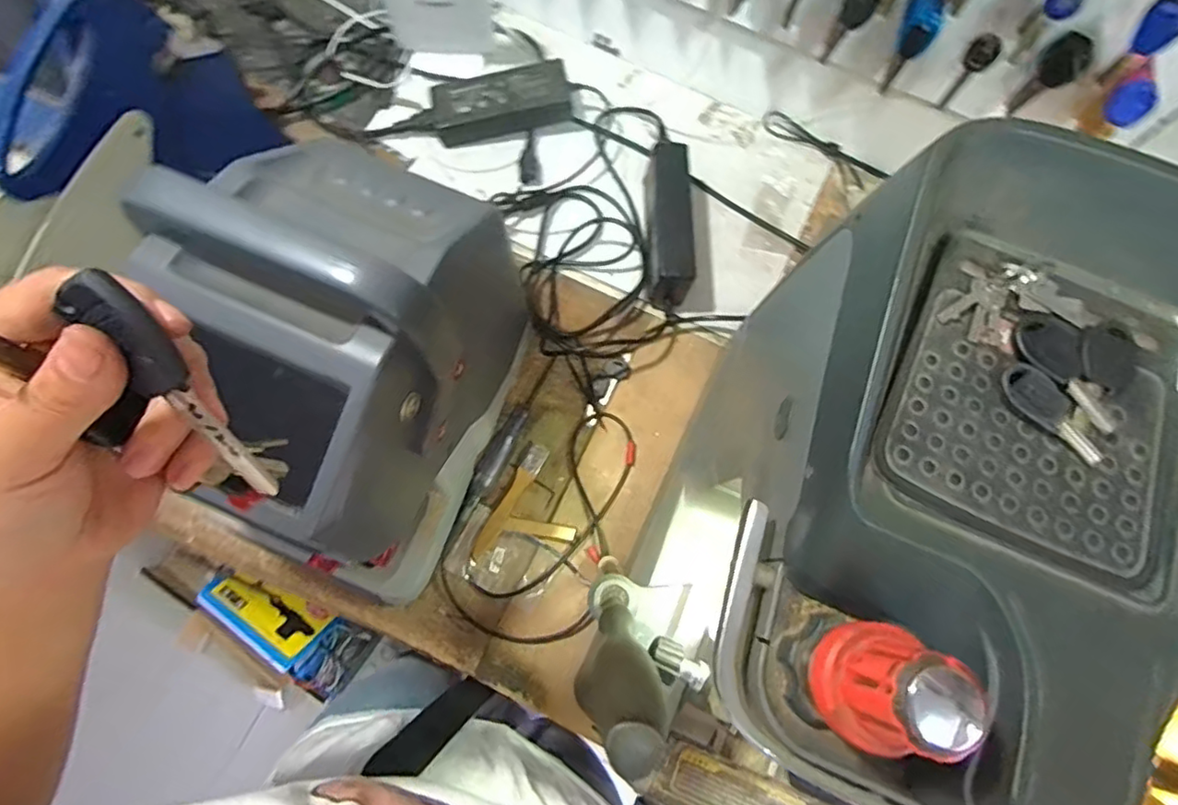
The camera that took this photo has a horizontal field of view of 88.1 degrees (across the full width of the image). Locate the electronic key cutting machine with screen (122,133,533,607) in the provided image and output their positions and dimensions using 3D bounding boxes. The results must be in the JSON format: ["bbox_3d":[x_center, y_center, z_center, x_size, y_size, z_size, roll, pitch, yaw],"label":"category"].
[{"bbox_3d":[-0.191,-0.013,0.499,0.204,0.312,0.309,20,74,4],"label":"electronic key cutting machine with screen"}]

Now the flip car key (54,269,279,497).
[{"bbox_3d":[-0.122,-0.001,0.184,0.018,0.013,0.080,-30,122,-10],"label":"flip car key"}]

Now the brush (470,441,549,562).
[{"bbox_3d":[-0.083,0.100,0.627,0.022,0.011,0.129,29,75,6],"label":"brush"}]

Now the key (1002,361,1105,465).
[{"bbox_3d":[0.201,0.005,0.263,0.052,0.008,0.018,44,77,10],"label":"key"}]

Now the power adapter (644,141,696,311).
[{"bbox_3d":[0.090,-0.200,0.693,0.047,0.076,0.170,-2,74,-3],"label":"power adapter"}]

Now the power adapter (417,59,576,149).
[{"bbox_3d":[-0.110,-0.361,0.738,0.175,0.052,0.069,-13,75,-6],"label":"power adapter"}]

